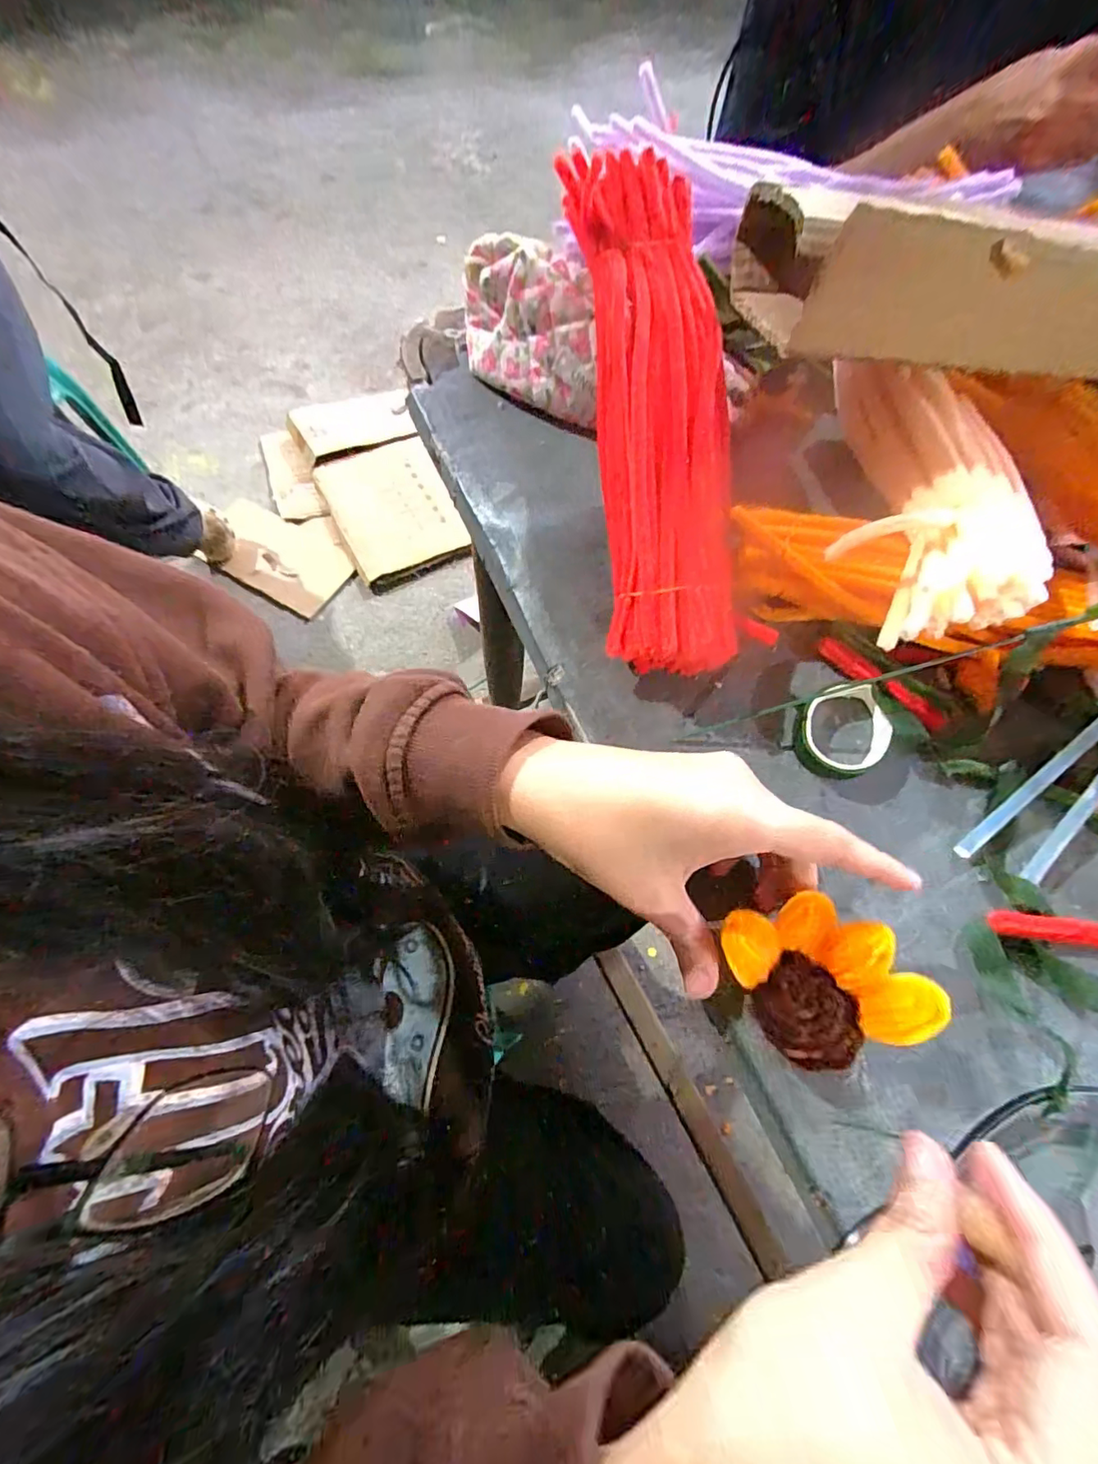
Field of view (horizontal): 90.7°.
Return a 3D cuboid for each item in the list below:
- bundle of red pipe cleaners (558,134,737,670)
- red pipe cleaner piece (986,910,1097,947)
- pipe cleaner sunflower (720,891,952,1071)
[{"bbox_3d":[0.054,-0.182,0.295,0.074,0.038,0.298,-3,82,-5],"label":"bundle of red pipe cleaners"},{"bbox_3d":[0.237,0.091,0.247,0.076,0.008,0.014,3,67,-1],"label":"red pipe cleaner piece"},{"bbox_3d":[0.110,0.099,0.220,0.057,0.030,0.071,-31,71,-16],"label":"pipe cleaner sunflower"}]

